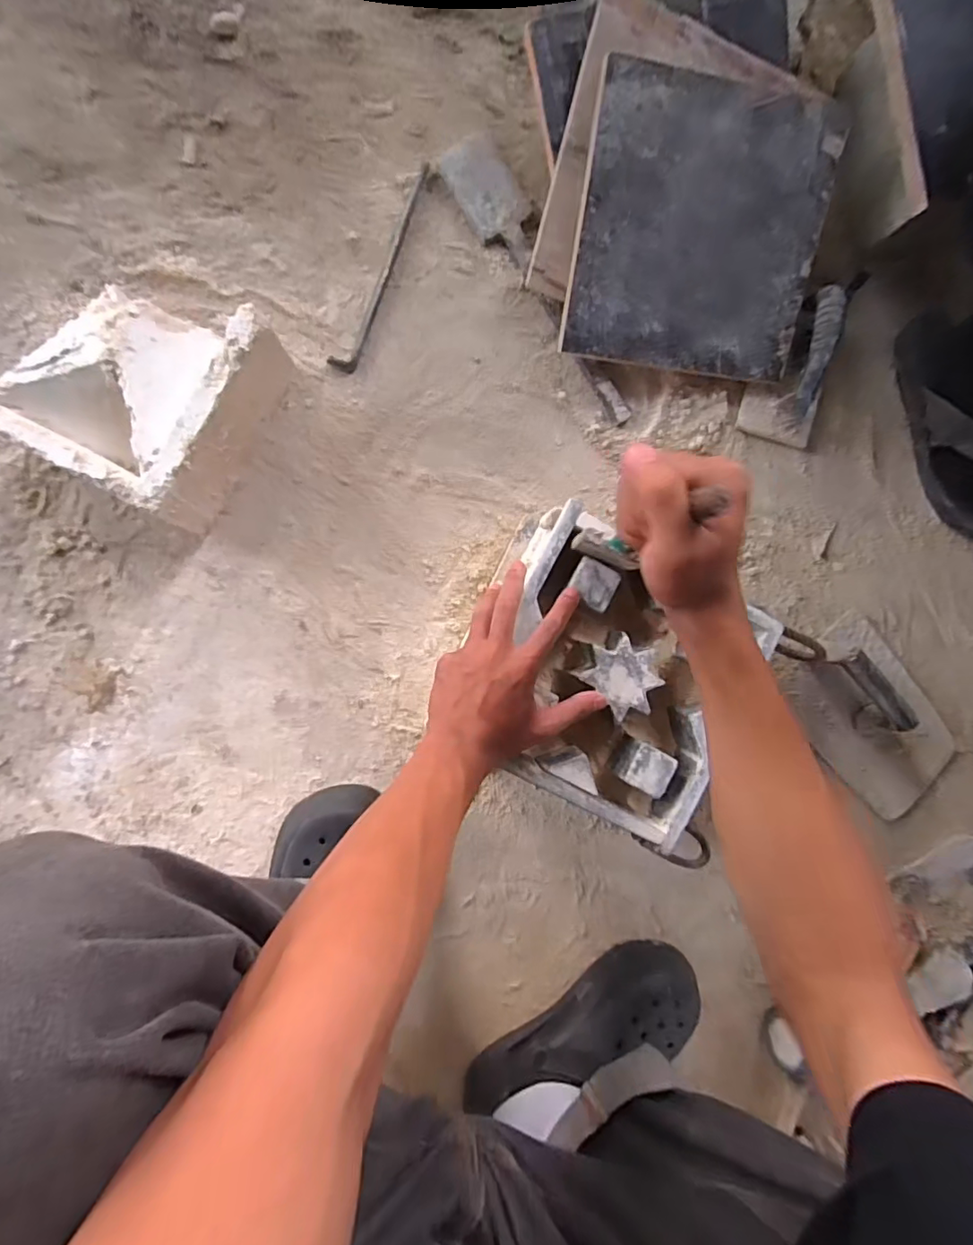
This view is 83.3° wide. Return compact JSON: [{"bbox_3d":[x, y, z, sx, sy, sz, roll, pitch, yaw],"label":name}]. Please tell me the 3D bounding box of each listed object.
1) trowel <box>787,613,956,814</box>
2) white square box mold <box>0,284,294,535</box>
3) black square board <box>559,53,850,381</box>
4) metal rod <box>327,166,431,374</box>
[{"bbox_3d":[0.453,0.113,0.607,0.144,0.072,0.233,-40,95,-4],"label":"trowel"},{"bbox_3d":[-0.309,-0.211,0.503,0.175,0.100,0.188,27,88,-6],"label":"white square box mold"},{"bbox_3d":[0.210,-0.379,0.533,0.236,0.009,0.233,4,110,-7],"label":"black square board"},{"bbox_3d":[-0.104,-0.361,0.557,0.025,0.005,0.223,24,88,-5],"label":"metal rod"}]

